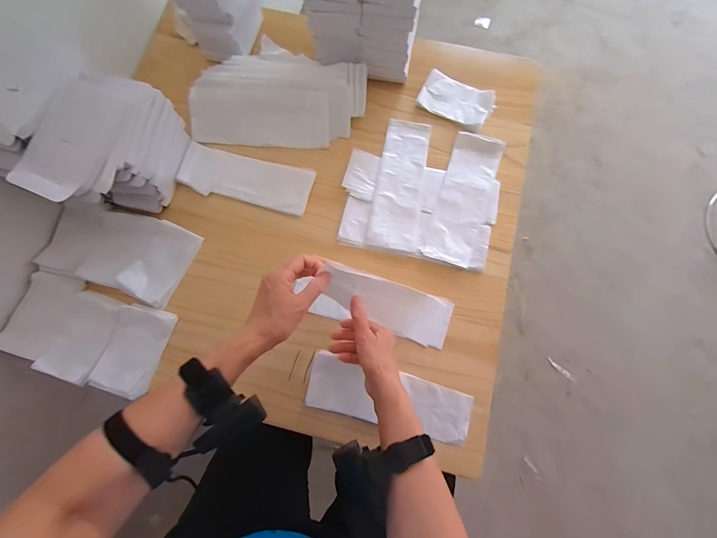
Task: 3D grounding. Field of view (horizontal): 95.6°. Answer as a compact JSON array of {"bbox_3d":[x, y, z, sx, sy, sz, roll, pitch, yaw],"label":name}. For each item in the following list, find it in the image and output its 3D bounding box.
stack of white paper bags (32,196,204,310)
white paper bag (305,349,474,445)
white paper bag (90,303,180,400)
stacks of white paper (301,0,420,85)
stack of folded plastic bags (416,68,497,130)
[{"bbox_3d":[-0.403,-0.034,0.542,0.235,0.018,0.132,17,78,3],"label":"stack of white paper bags"},{"bbox_3d":[0.047,0.198,0.496,0.248,0.017,0.082,15,78,3],"label":"white paper bag"},{"bbox_3d":[-0.350,0.126,0.503,0.079,0.011,0.135,19,78,4],"label":"white paper bag"},{"bbox_3d":[0.013,-0.442,0.538,0.174,0.158,0.132,11,77,2],"label":"stacks of white paper"},{"bbox_3d":[0.183,-0.315,0.607,0.132,0.021,0.080,27,78,5],"label":"stack of folded plastic bags"}]

